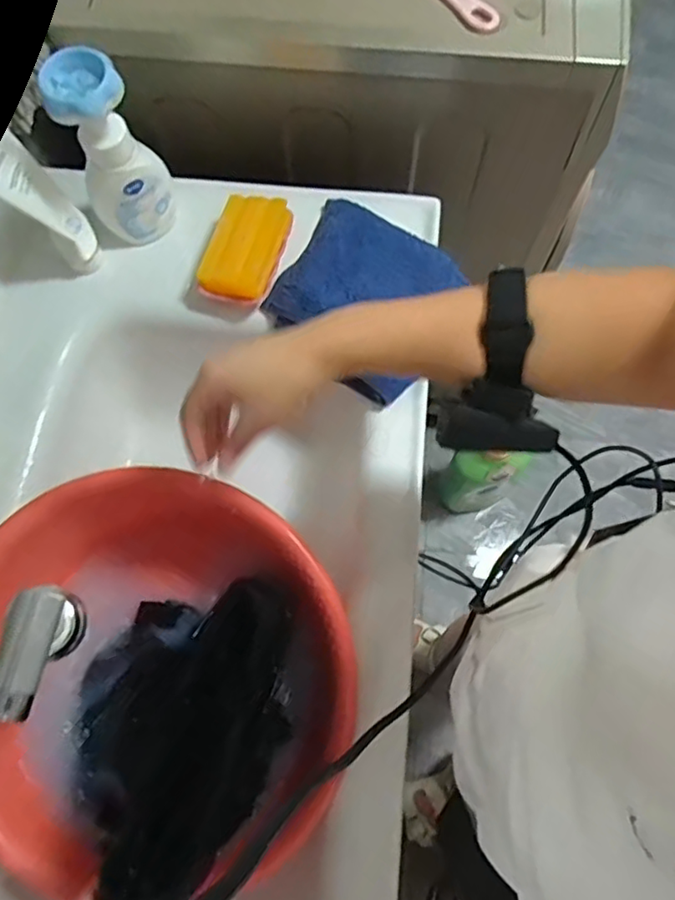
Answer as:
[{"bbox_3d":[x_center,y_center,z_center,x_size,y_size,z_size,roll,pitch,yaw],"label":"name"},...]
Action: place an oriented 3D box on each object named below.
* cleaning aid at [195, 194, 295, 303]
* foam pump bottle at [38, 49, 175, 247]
[{"bbox_3d":[-0.099,-0.217,0.656,0.074,0.040,0.120,16,72,7],"label":"cleaning aid"},{"bbox_3d":[-0.222,-0.294,0.607,0.083,0.179,0.063,-21,72,-6],"label":"foam pump bottle"}]

